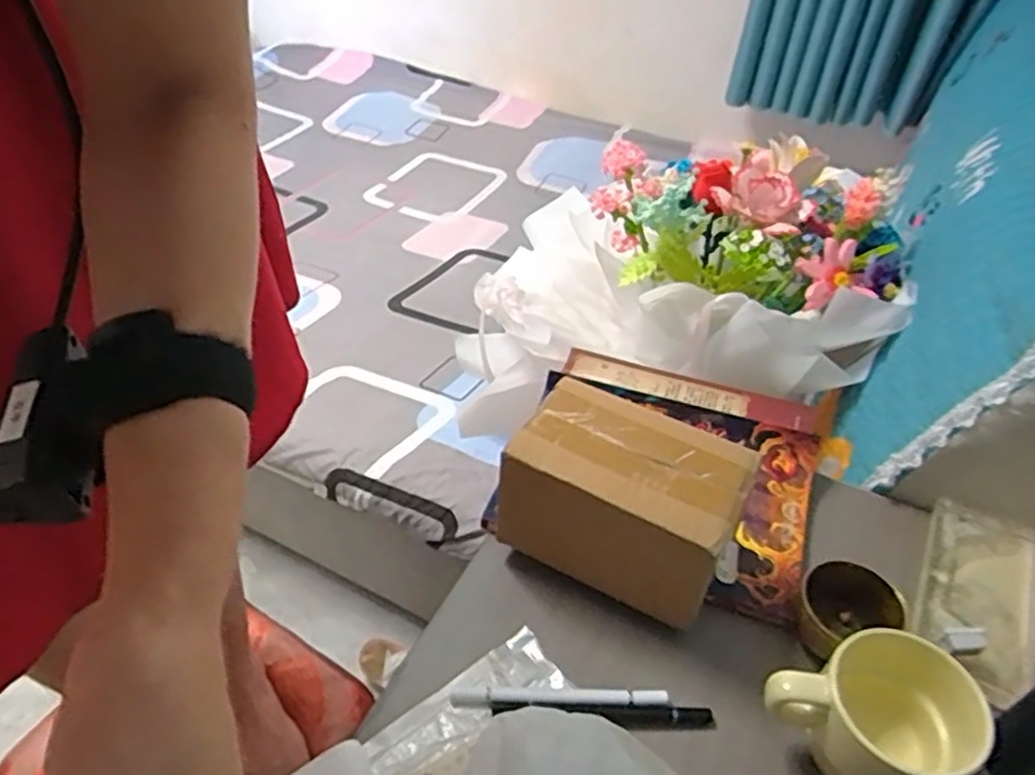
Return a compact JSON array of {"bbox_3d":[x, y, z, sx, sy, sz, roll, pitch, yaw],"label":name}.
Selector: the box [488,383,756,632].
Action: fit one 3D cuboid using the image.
[{"bbox_3d":[0.072,0.084,0.510,0.153,0.115,0.096,24,47,21],"label":"box"}]

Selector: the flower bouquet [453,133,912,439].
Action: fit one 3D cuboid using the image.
[{"bbox_3d":[0.131,-0.138,0.874,0.572,0.239,0.317,2,34,43],"label":"flower bouquet"}]

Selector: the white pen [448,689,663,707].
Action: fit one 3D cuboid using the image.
[{"bbox_3d":[0.027,0.200,0.467,0.137,0.007,0.012,0,43,-3],"label":"white pen"}]

